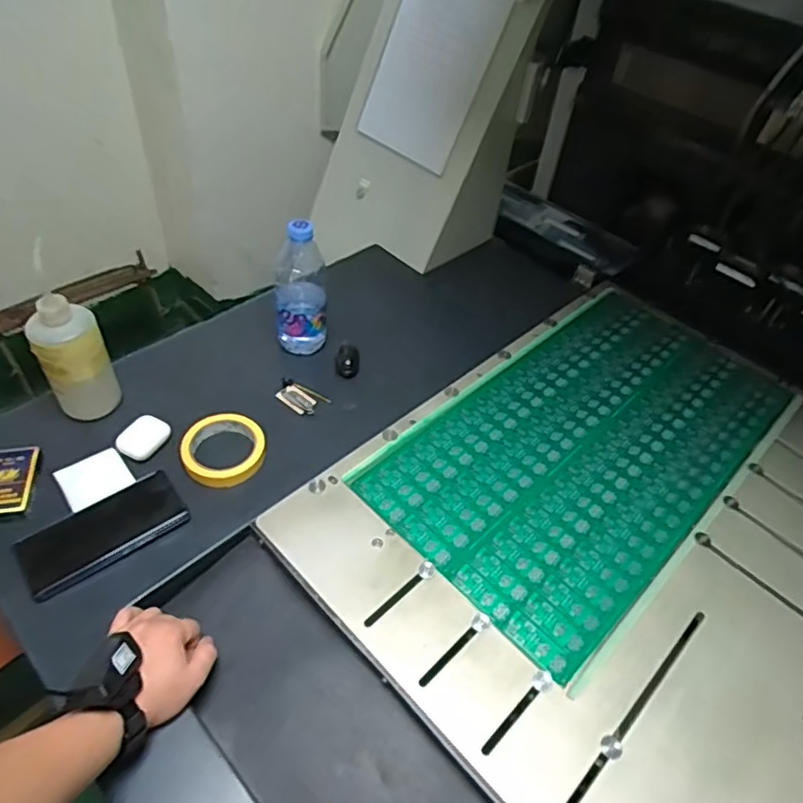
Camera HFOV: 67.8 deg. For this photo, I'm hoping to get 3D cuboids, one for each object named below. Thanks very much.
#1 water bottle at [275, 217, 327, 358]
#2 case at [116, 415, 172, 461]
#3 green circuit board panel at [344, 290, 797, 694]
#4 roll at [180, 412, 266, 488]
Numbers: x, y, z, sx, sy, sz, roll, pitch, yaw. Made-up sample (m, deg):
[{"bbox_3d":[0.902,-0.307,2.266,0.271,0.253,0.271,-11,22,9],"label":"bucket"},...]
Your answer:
[{"bbox_3d":[-0.142,-0.148,0.833,0.073,0.217,0.063,-1,48,-7],"label":"water bottle"},{"bbox_3d":[-0.319,0.043,0.735,0.042,0.025,0.057,28,50,19],"label":"case"},{"bbox_3d":[0.261,0.045,0.806,0.601,0.008,0.332,-34,58,-32],"label":"green circuit board panel"},{"bbox_3d":[-0.219,0.058,0.740,0.097,0.024,0.094,3,46,-3],"label":"roll"}]

